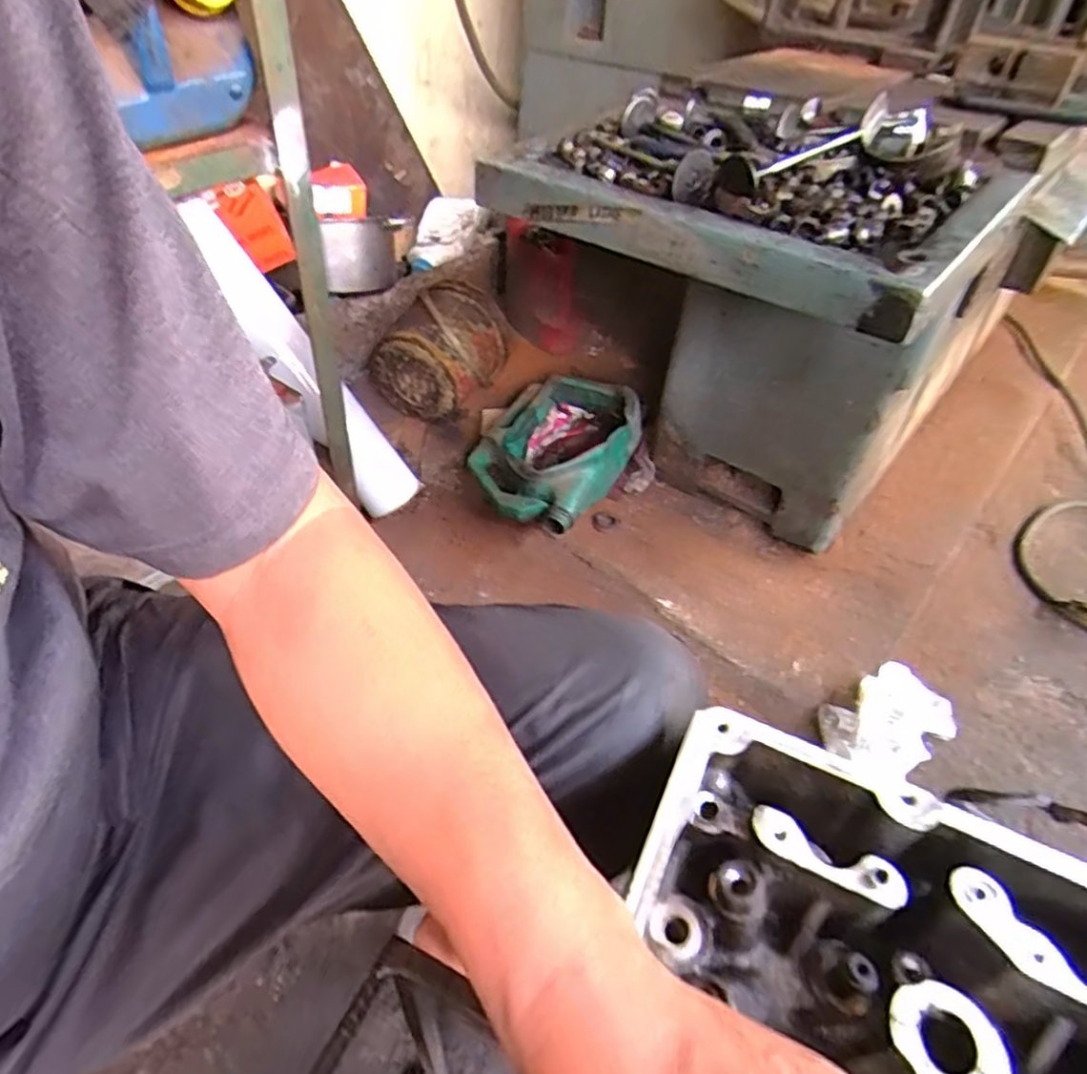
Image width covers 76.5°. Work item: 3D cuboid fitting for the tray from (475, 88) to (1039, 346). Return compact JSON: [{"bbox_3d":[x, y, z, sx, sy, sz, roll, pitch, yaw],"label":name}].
[{"bbox_3d":[0.218,-0.342,0.647,0.394,0.082,0.398,28,48,24],"label":"tray"}]

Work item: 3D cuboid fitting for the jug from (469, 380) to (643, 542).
[{"bbox_3d":[0.013,-0.143,1.148,0.233,0.124,0.298,24,46,21],"label":"jug"}]

